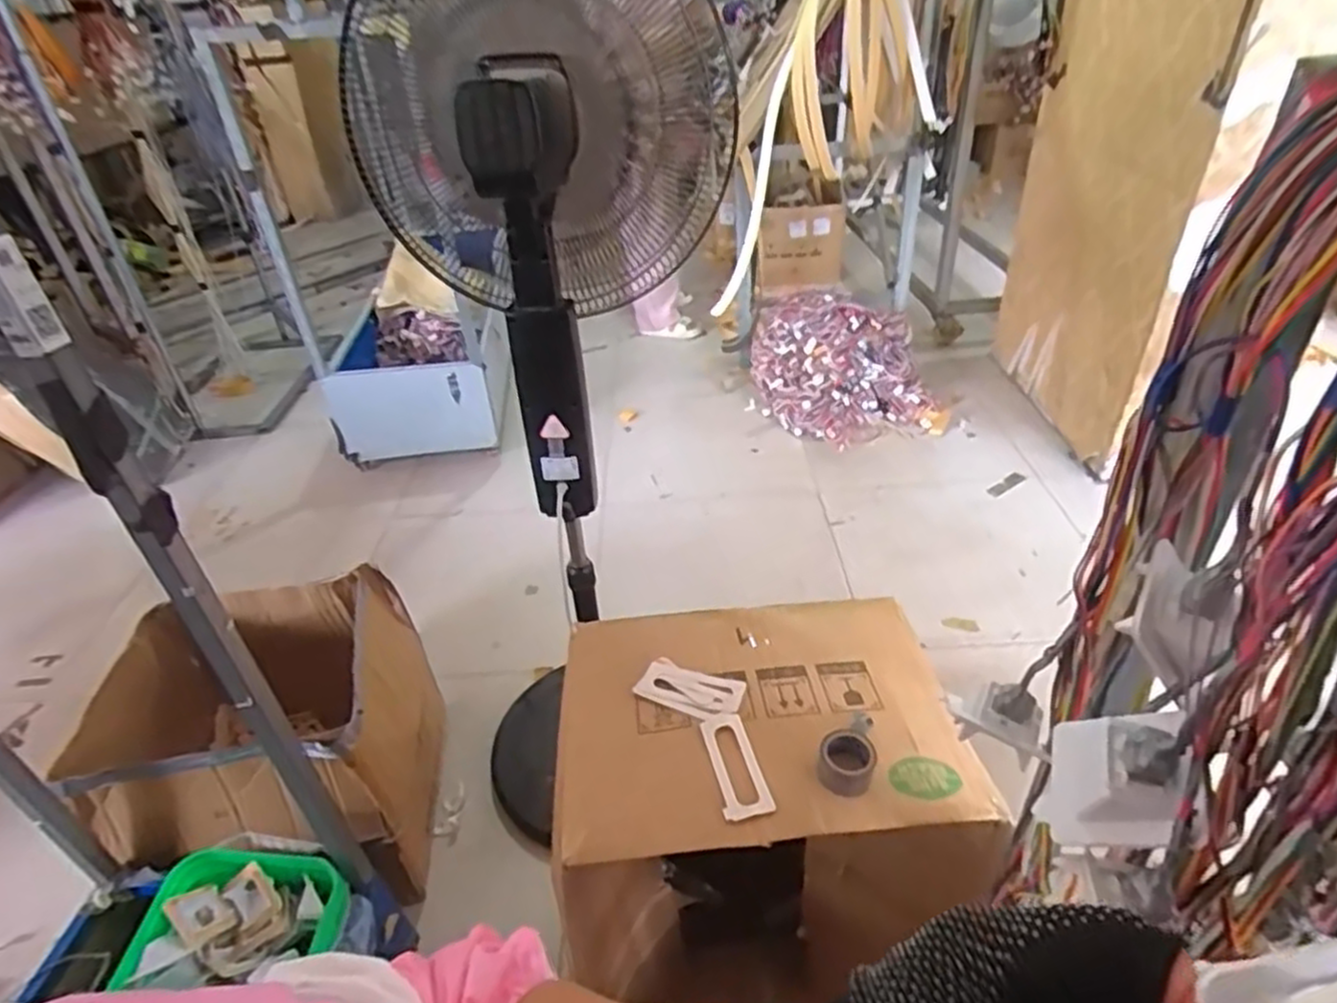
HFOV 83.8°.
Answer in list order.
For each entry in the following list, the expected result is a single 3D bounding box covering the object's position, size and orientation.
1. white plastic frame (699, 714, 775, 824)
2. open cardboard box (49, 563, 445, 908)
[{"bbox_3d":[0.060,0.240,0.679,0.043,0.004,0.106,-10,36,-8],"label":"white plastic frame"},{"bbox_3d":[-0.605,0.369,1.192,0.414,0.313,0.390,-8,36,-5],"label":"open cardboard box"}]

